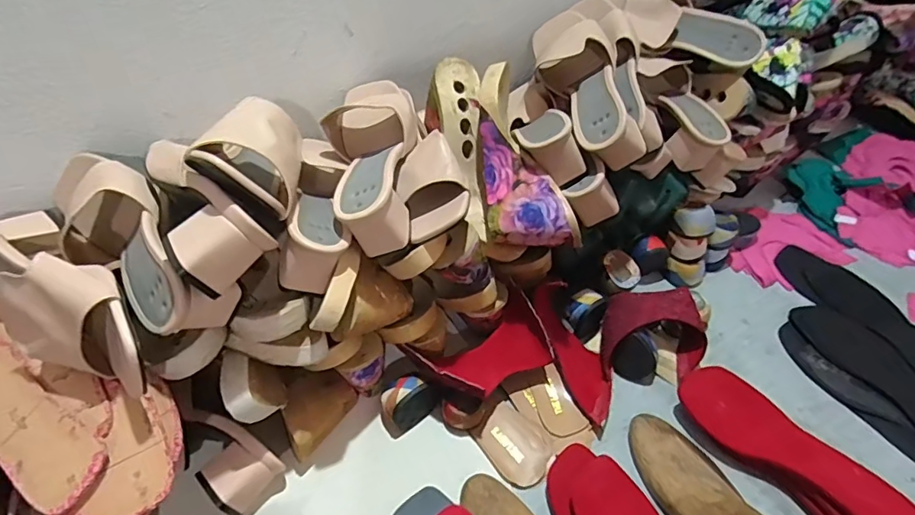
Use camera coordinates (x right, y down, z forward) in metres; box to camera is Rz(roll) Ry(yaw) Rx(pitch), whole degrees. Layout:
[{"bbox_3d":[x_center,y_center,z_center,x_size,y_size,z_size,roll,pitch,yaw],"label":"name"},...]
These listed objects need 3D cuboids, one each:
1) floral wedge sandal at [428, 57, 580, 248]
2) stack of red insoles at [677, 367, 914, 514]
[{"bbox_3d":[0.048,-0.113,0.594,0.107,0.095,0.264,-20,68,-17],"label":"floral wedge sandal"},{"bbox_3d":[0.349,0.205,0.532,0.086,0.050,0.236,-31,52,-26],"label":"stack of red insoles"}]

